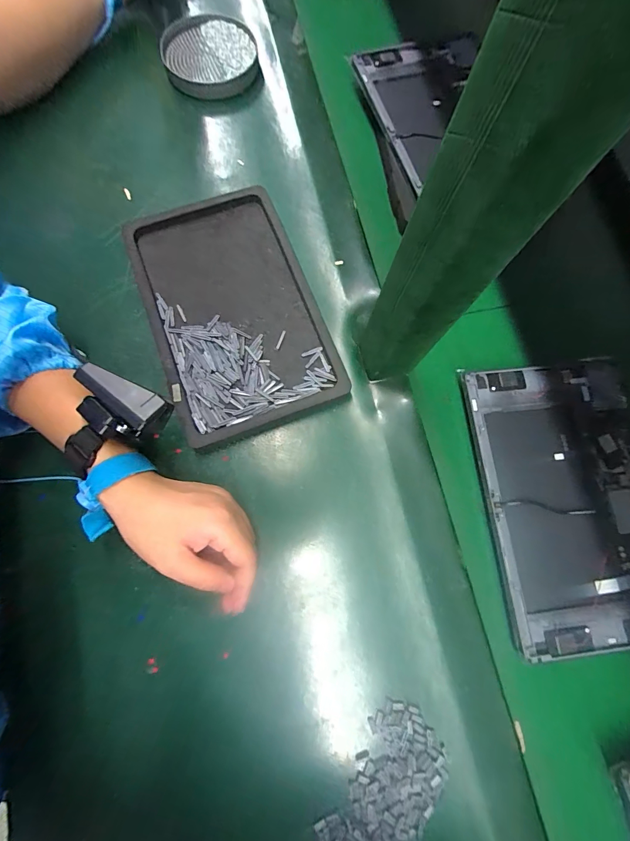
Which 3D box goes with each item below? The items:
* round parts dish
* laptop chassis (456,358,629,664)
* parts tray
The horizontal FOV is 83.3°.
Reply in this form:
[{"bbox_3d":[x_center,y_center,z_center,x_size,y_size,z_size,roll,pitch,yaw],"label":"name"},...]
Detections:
[{"bbox_3d":[-0.125,-0.434,0.429,0.109,0.020,0.116,0,78,-1],"label":"round parts dish"},{"bbox_3d":[0.237,0.070,0.331,0.159,0.014,0.252,-6,78,-2],"label":"laptop chassis"},{"bbox_3d":[-0.083,-0.111,0.352,0.157,0.020,0.250,-21,79,-5],"label":"parts tray"}]

